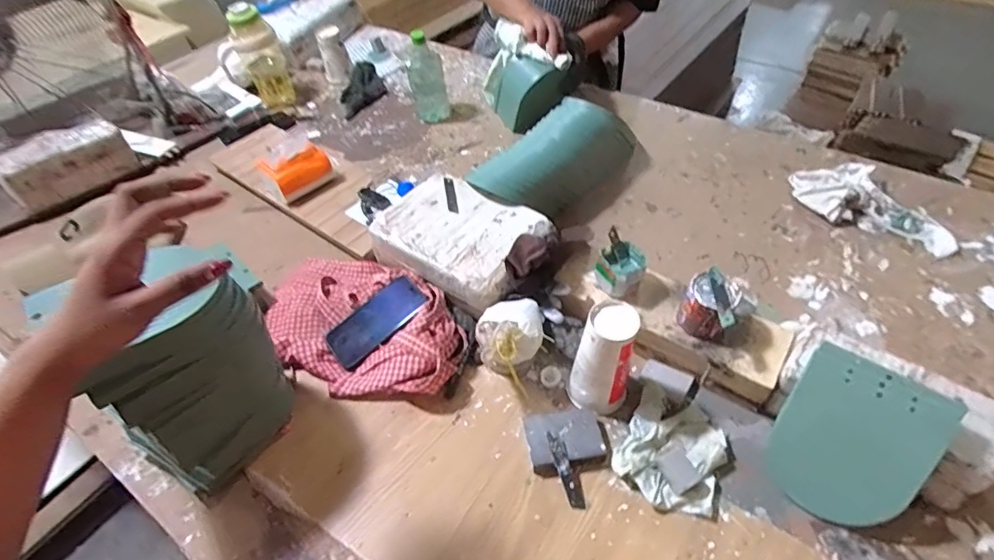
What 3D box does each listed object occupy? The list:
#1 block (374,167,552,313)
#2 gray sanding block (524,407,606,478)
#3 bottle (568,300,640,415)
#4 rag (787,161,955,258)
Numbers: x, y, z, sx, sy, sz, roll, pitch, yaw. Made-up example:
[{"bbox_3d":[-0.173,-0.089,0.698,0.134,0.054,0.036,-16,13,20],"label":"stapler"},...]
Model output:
[{"bbox_3d":[-0.062,-0.074,0.843,0.272,0.061,0.202,29,57,26],"label":"block"},{"bbox_3d":[0.087,0.205,0.652,0.095,0.029,0.078,-8,49,-5],"label":"gray sanding block"},{"bbox_3d":[0.140,0.107,0.665,0.075,0.165,0.078,12,50,13],"label":"bottle"},{"bbox_3d":[0.683,-0.143,0.908,0.269,0.053,0.149,21,52,19],"label":"rag"}]

